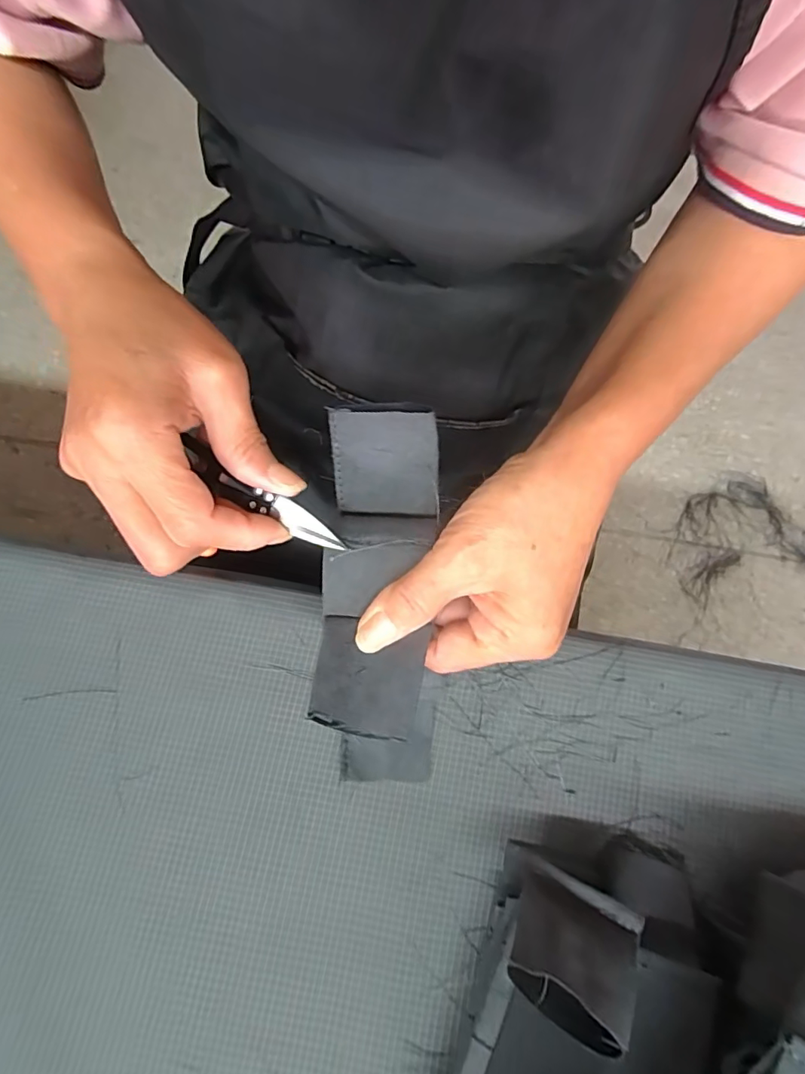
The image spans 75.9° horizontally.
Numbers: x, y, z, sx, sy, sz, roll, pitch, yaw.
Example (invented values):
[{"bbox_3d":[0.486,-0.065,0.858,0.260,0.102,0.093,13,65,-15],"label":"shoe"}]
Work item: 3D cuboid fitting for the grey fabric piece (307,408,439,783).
[{"bbox_3d":[-0.010,0.021,0.204,0.044,0.038,0.135,1,77,-1],"label":"grey fabric piece"}]

